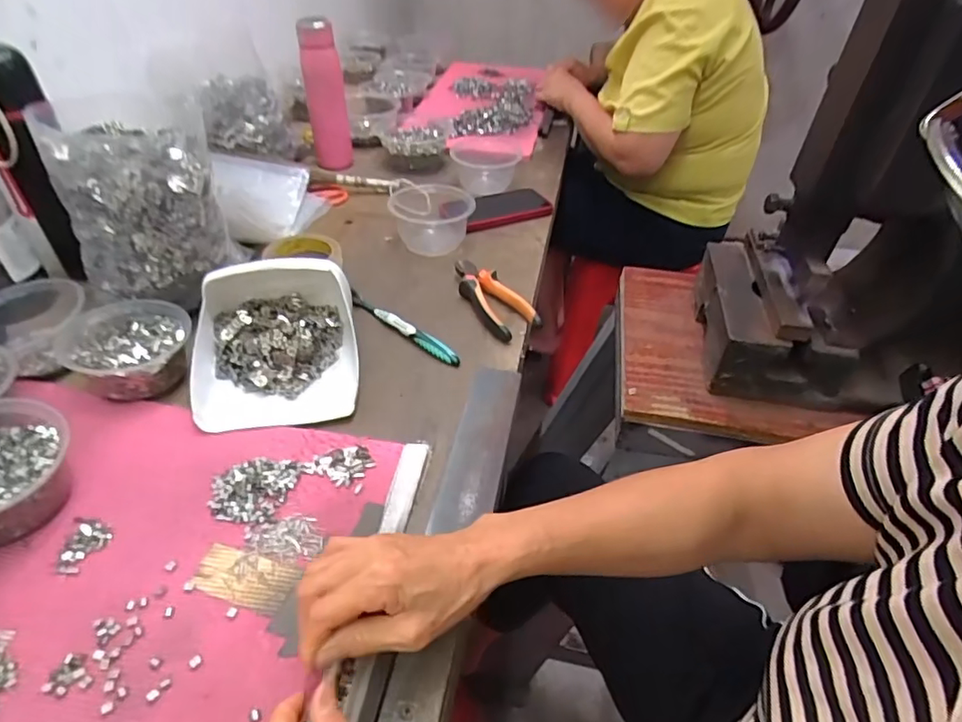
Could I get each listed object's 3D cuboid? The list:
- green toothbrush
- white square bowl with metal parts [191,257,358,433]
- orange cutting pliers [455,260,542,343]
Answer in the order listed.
[{"bbox_3d":[-0.091,-0.039,0.629,0.170,0.016,0.013,30,48,27],"label":"green toothbrush"},{"bbox_3d":[-0.206,-0.027,0.551,0.156,0.083,0.174,-6,43,-12],"label":"white square bowl with metal parts"},{"bbox_3d":[0.008,-0.081,0.671,0.055,0.027,0.149,-21,47,-26],"label":"orange cutting pliers"}]

